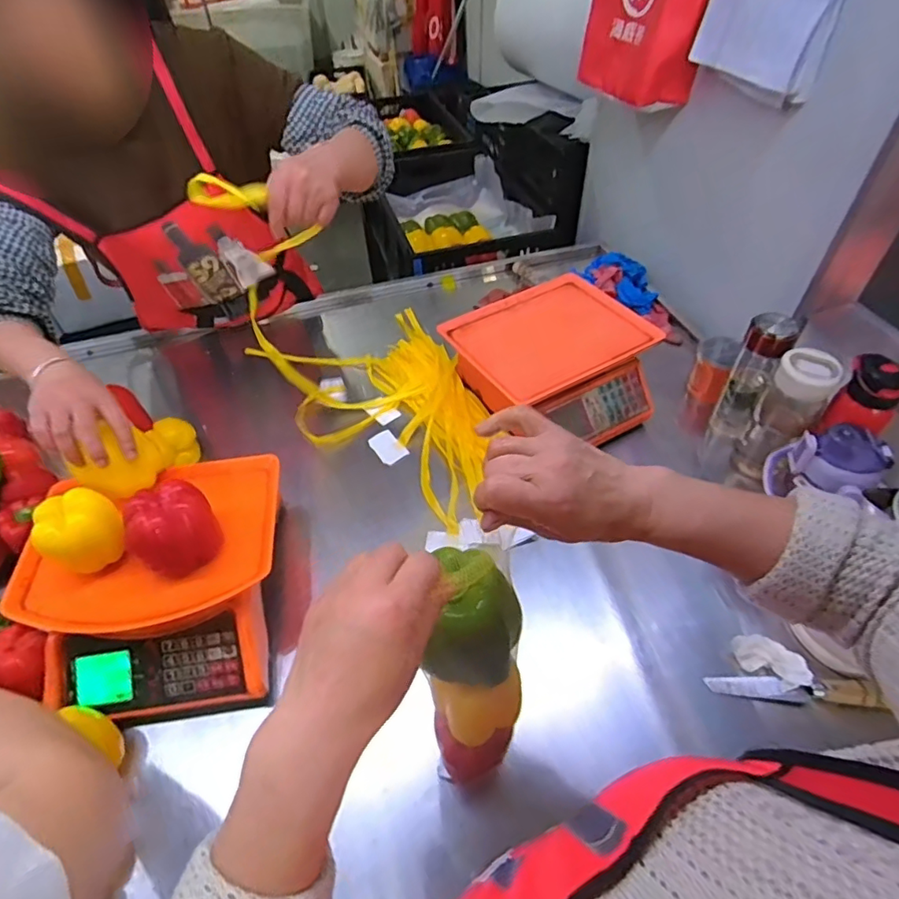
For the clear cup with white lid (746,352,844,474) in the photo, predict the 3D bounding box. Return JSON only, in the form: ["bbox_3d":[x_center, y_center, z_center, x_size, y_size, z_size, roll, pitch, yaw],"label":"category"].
[{"bbox_3d":[0.477,-0.043,0.778,0.072,0.203,0.070,-15,49,-12],"label":"clear cup with white lid"}]

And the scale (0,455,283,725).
[{"bbox_3d":[-0.347,0.160,0.669,0.288,0.110,0.281,-7,48,-5],"label":"scale"}]

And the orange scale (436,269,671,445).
[{"bbox_3d":[0.179,-0.145,0.927,0.309,0.100,0.295,-24,52,-19],"label":"orange scale"}]

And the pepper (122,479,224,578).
[{"bbox_3d":[-0.309,0.085,0.610,0.086,0.094,0.074,-34,55,-26],"label":"pepper"}]

